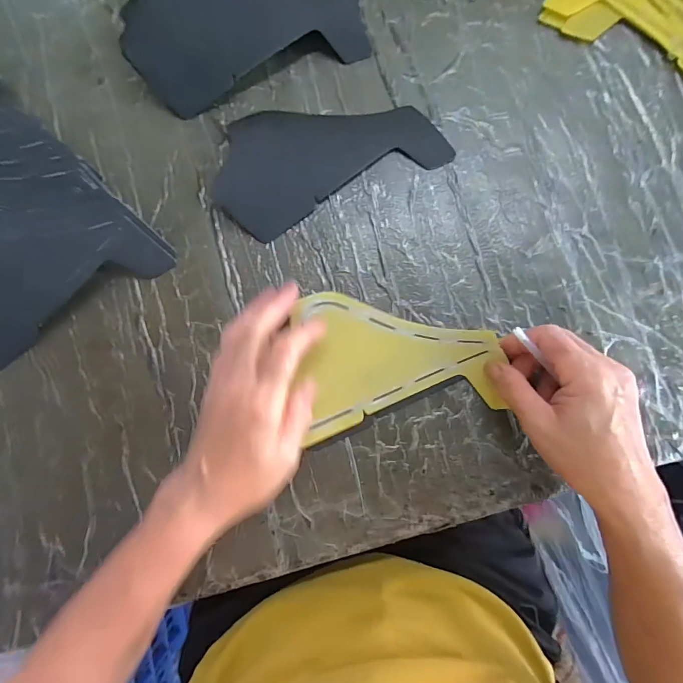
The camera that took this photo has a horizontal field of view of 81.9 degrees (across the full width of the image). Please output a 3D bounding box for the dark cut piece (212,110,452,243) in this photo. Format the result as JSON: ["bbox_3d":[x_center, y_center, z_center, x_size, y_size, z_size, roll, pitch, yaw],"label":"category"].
[{"bbox_3d":[-0.017,-0.163,0.339,0.190,0.004,0.106,-23,84,1],"label":"dark cut piece"}]

